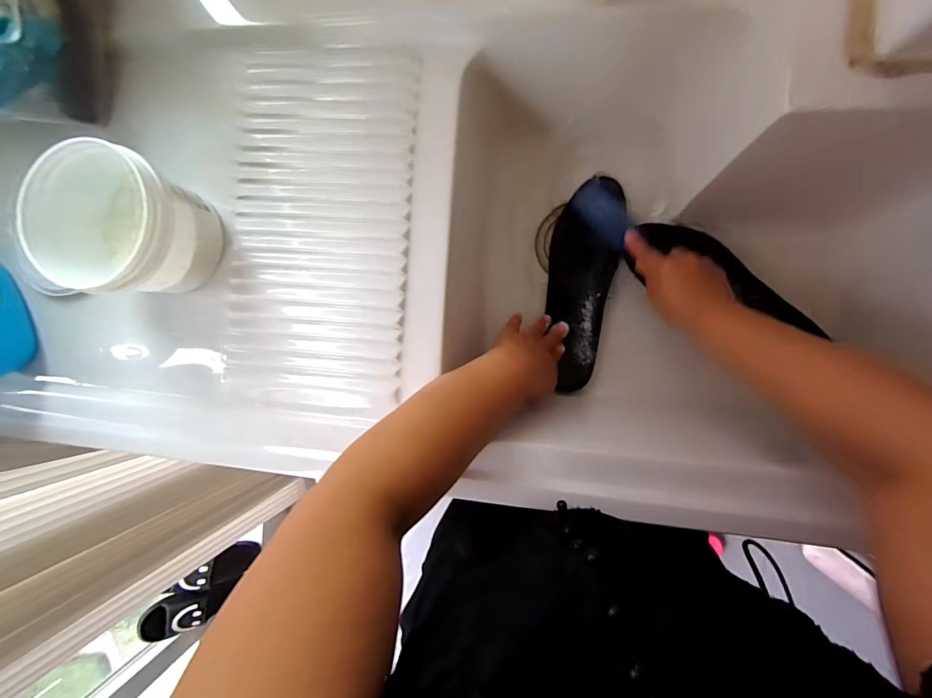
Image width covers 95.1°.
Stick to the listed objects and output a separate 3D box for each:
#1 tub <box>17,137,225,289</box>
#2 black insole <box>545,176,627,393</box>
[{"bbox_3d":[-0.305,-0.113,0.401,0.123,0.104,0.121,5,94,9],"label":"tub"},{"bbox_3d":[0.150,-0.082,0.553,0.086,0.021,0.269,3,92,9],"label":"black insole"}]

